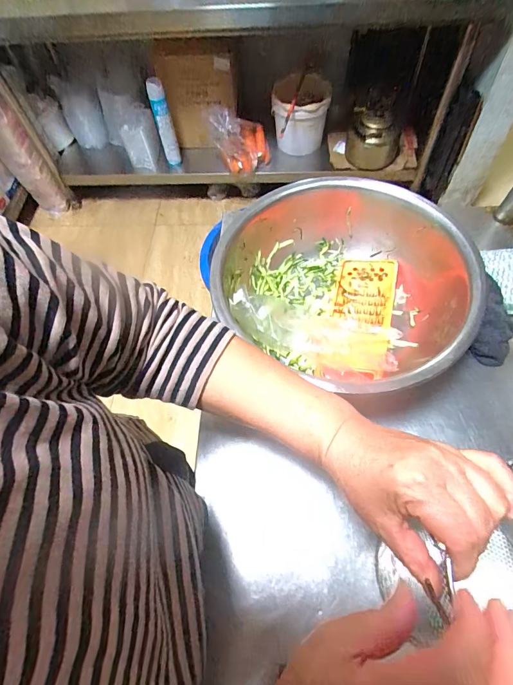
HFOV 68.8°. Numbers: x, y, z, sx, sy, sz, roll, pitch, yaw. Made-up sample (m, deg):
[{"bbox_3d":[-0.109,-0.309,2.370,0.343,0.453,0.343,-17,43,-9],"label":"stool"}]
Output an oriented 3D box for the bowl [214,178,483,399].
[{"bbox_3d":[0.115,-0.081,0.527,0.310,0.128,0.283,-2,61,3],"label":"bowl"}]

